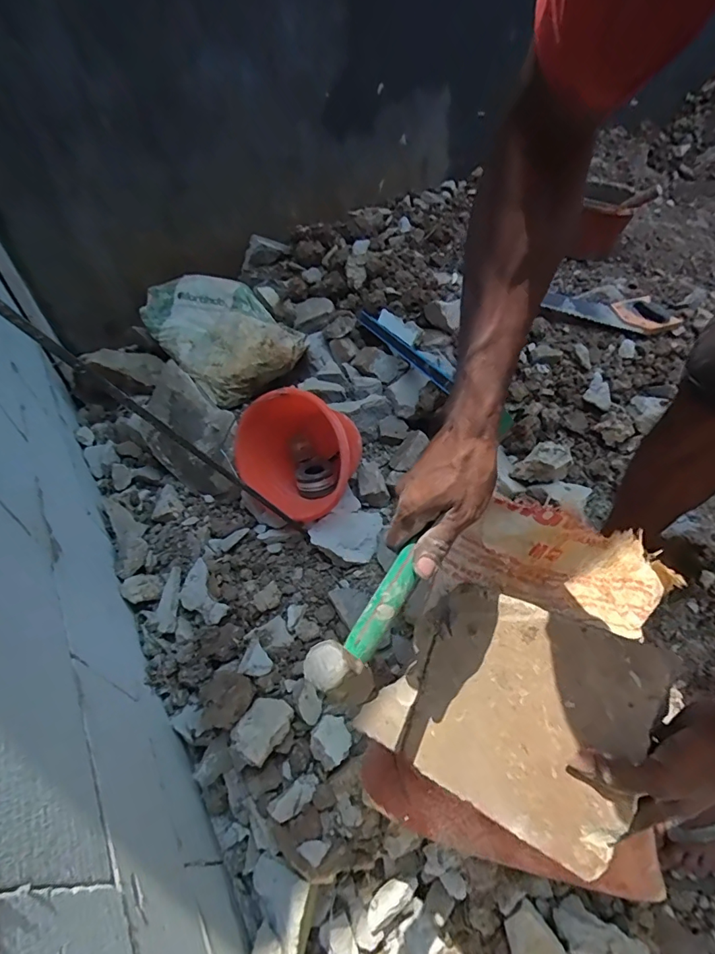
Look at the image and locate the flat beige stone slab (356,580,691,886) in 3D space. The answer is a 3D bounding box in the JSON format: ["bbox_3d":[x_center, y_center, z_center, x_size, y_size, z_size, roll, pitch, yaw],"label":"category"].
[{"bbox_3d":[0.140,0.218,0.459,0.247,0.012,0.192,14,81,36],"label":"flat beige stone slab"}]

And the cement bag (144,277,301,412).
[{"bbox_3d":[-0.383,-0.400,1.275,0.283,0.141,0.444,-32,59,-24],"label":"cement bag"}]

